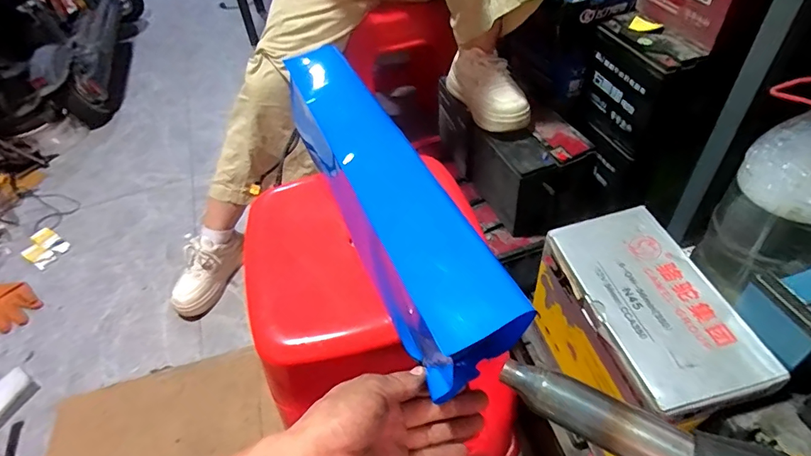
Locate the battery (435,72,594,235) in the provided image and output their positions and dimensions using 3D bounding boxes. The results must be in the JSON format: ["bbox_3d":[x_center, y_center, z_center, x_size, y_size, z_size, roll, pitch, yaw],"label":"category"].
[{"bbox_3d":[0.202,-0.174,0.975,0.170,0.162,0.373,-24,50,-14],"label":"battery"}]

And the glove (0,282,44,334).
[{"bbox_3d":[-1.001,0.192,1.142,0.182,0.024,0.134,30,58,29],"label":"glove"}]

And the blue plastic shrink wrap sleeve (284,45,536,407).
[{"bbox_3d":[-0.024,-0.036,0.502,0.082,0.135,0.446,-20,48,-11],"label":"blue plastic shrink wrap sleeve"}]

